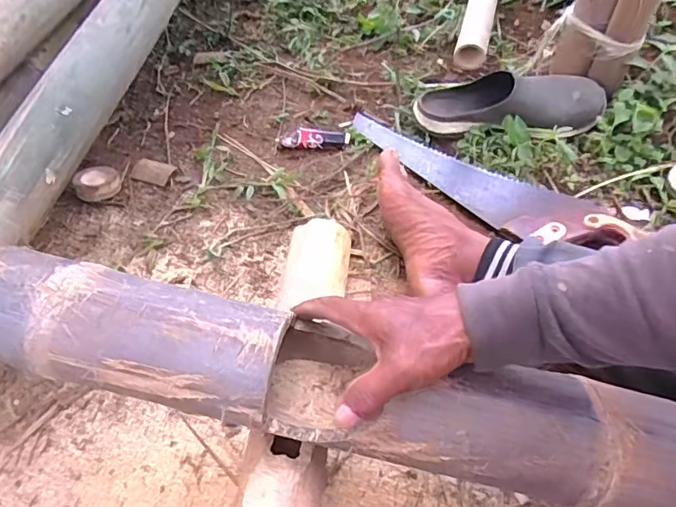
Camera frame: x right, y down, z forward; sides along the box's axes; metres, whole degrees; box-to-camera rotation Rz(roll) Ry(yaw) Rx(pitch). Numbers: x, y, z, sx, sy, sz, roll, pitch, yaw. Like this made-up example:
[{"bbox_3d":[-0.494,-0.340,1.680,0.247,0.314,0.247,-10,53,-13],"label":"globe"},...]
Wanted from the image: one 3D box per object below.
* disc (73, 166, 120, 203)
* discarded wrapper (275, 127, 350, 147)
[{"bbox_3d":[-0.364,-0.105,0.780,0.066,0.029,0.069,-2,51,3],"label":"disc"},{"bbox_3d":[-0.039,-0.182,0.812,0.116,0.026,0.024,6,52,9],"label":"discarded wrapper"}]

